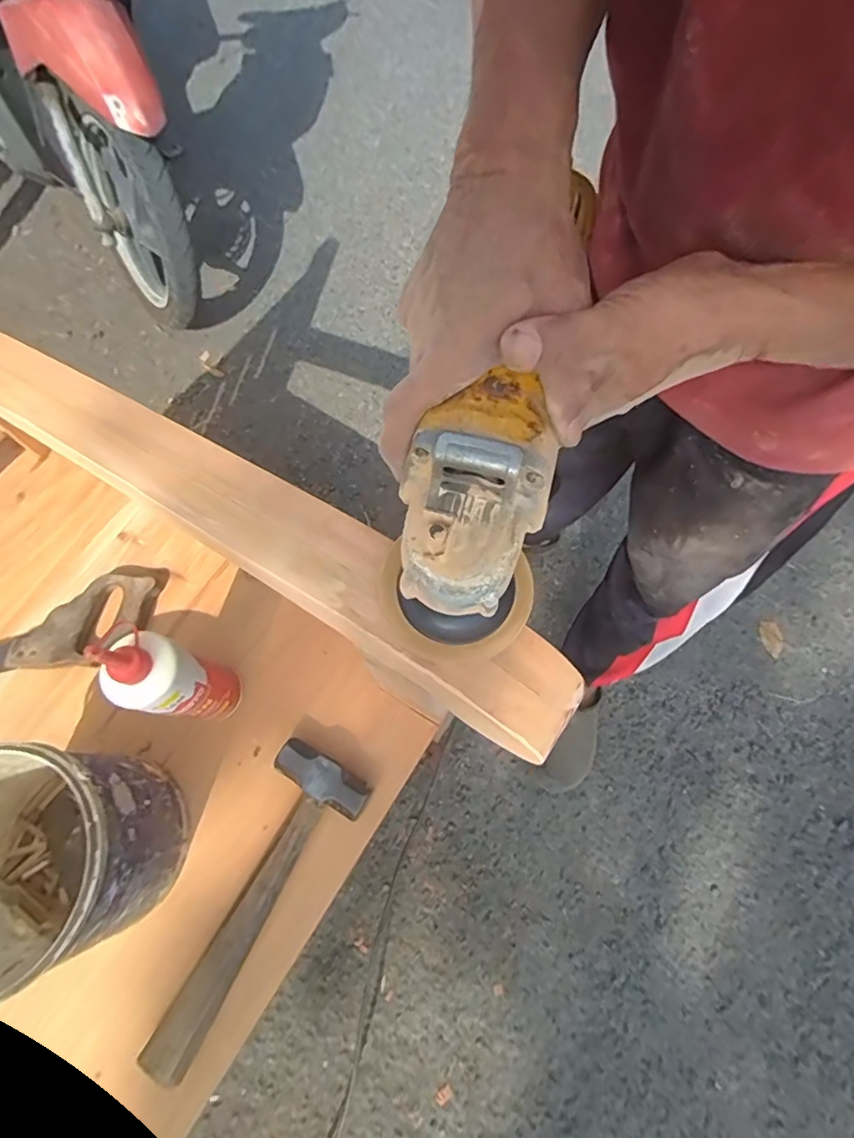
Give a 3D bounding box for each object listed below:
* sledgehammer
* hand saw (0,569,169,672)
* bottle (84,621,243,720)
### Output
[{"bbox_3d":[-0.181,0.325,0.546,0.104,0.049,0.305,31,70,12],"label":"sledgehammer"},{"bbox_3d":[-0.480,0.097,0.636,0.357,0.033,0.099,-24,70,-11],"label":"hand saw"},{"bbox_3d":[-0.244,0.109,0.536,0.063,0.221,0.068,0,67,-1],"label":"bottle"}]

